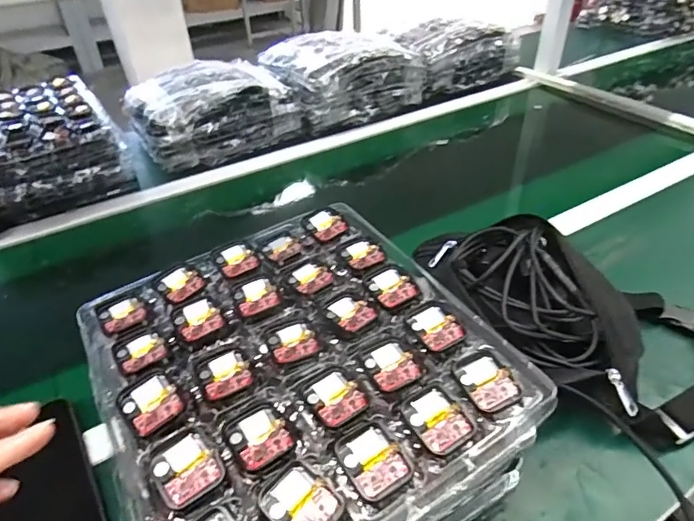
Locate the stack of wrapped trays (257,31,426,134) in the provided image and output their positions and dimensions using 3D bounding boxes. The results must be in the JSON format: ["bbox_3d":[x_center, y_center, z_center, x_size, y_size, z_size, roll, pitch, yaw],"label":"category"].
[{"bbox_3d":[-0.021,-0.401,1.057,0.301,0.130,0.249,-30,44,-26],"label":"stack of wrapped trays"}]

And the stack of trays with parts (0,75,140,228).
[{"bbox_3d":[-0.531,-0.179,0.816,0.267,0.151,0.251,-27,43,-23],"label":"stack of trays with parts"}]

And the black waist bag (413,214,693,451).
[{"bbox_3d":[0.247,0.057,0.496,0.345,0.127,0.198,3,40,13],"label":"black waist bag"}]

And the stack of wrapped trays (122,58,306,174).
[{"bbox_3d":[-0.274,-0.298,0.958,0.287,0.119,0.246,-26,42,-21],"label":"stack of wrapped trays"}]

